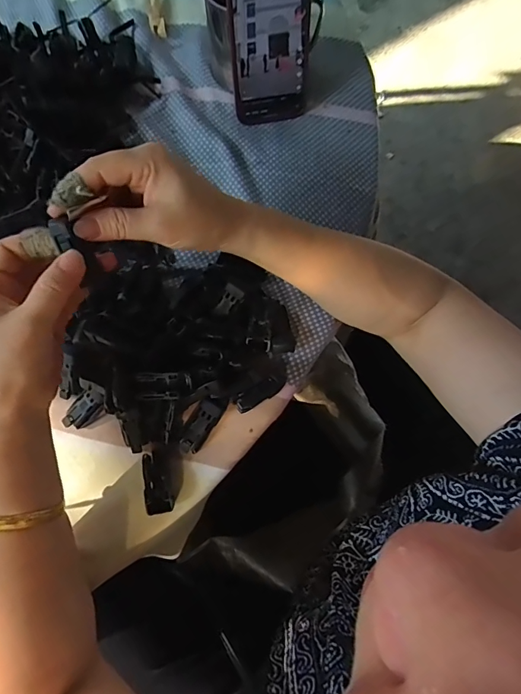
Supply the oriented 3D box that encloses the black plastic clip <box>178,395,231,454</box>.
[{"bbox_3d":[-0.046,0.062,0.337,0.019,0.012,0.052,29,74,8],"label":"black plastic clip"}]

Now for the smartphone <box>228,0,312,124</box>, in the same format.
[{"bbox_3d":[0.010,-0.295,0.385,0.076,0.155,0.007,-10,54,-5],"label":"smartphone"}]

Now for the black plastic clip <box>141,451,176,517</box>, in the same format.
[{"bbox_3d":[-0.082,0.107,0.327,0.019,0.014,0.046,-11,73,-4],"label":"black plastic clip"}]

